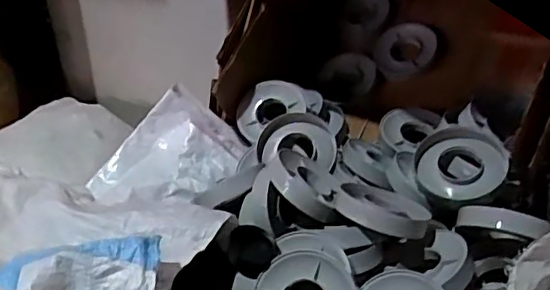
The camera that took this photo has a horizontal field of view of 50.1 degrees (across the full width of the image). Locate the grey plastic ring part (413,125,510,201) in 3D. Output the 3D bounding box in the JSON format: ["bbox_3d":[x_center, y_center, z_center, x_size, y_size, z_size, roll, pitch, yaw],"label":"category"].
[{"bbox_3d":[0.323,0.029,1.023,0.153,0.023,0.141,-13,51,16],"label":"grey plastic ring part"}]

